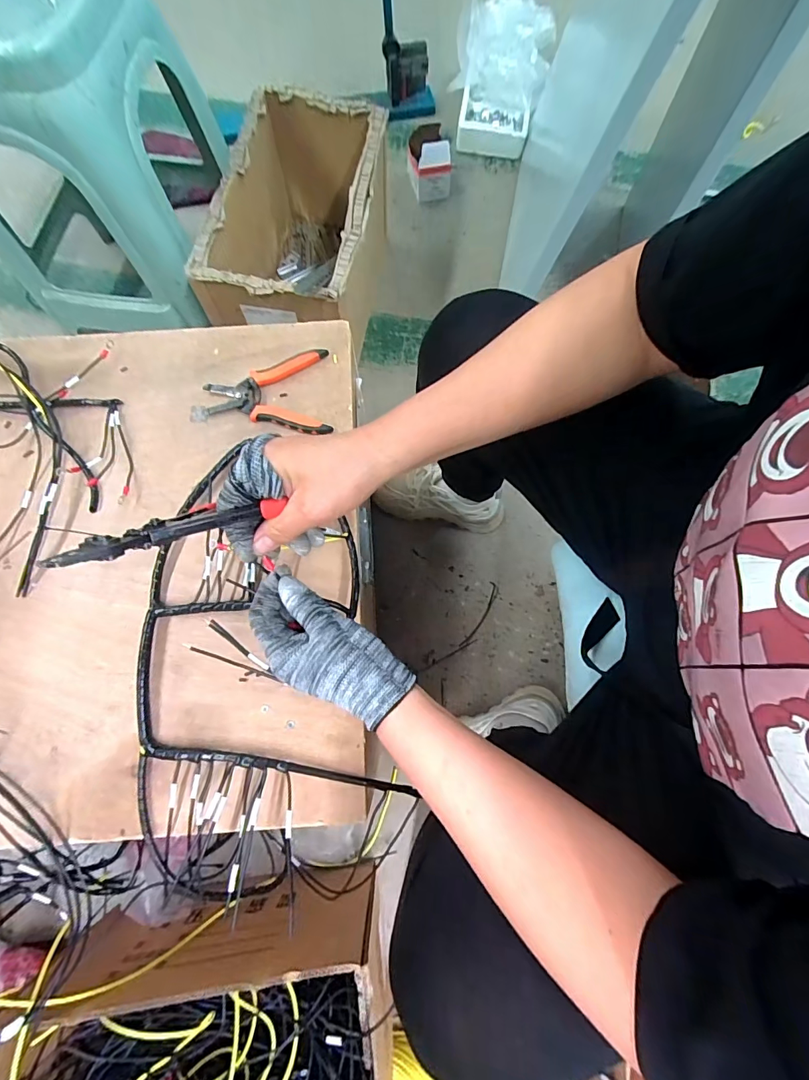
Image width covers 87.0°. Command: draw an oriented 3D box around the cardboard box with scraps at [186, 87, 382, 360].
[{"bbox_3d":[-0.188,-0.571,0.849,0.260,0.264,0.447,10,74,3],"label":"cardboard box with scraps"}]

